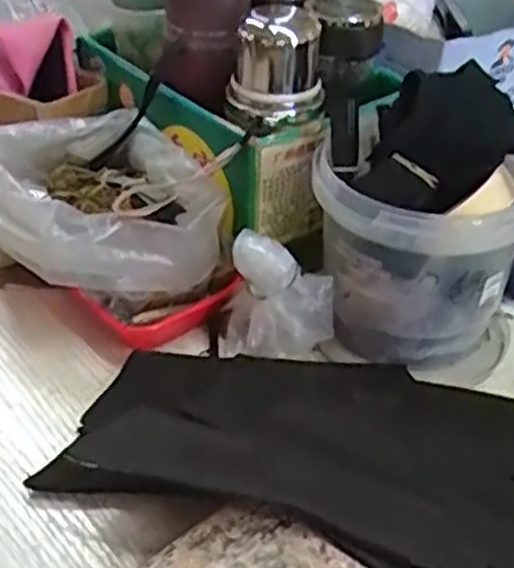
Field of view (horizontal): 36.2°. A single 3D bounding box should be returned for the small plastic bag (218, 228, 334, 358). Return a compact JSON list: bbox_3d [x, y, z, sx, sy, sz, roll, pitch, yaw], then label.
[{"bbox_3d":[0.016,0.008,0.579,0.080,0.088,0.035,0,37,0],"label":"small plastic bag"}]

